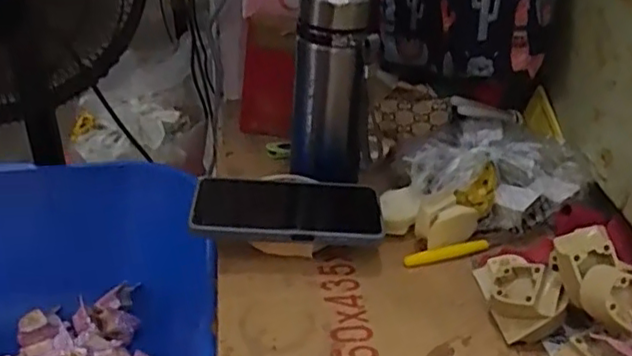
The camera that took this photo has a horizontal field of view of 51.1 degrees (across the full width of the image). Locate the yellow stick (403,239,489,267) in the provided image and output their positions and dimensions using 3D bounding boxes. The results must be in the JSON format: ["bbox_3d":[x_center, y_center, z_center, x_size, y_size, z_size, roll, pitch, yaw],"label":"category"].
[{"bbox_3d":[0.115,0.066,0.581,0.081,0.009,0.010,-10,34,-15],"label":"yellow stick"}]

